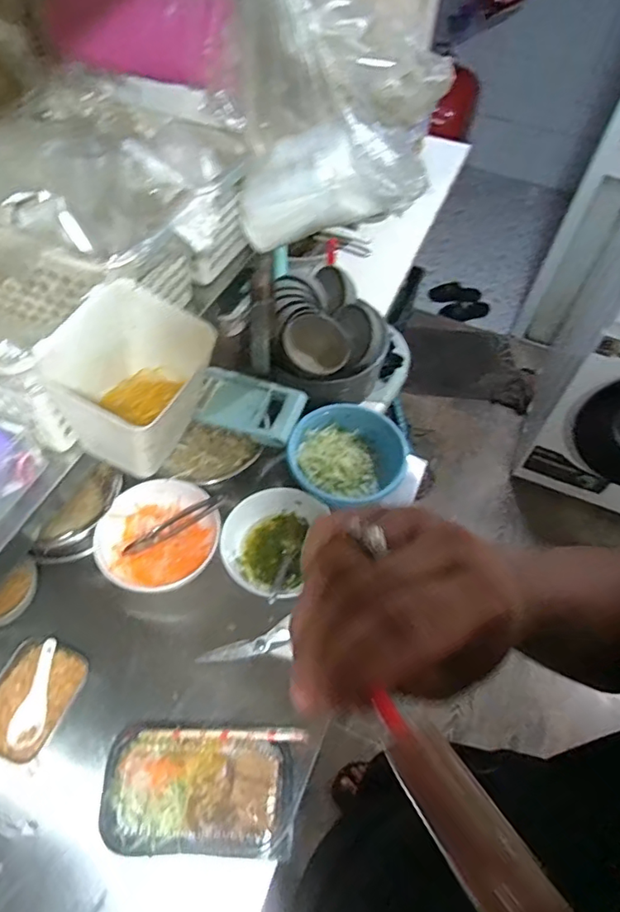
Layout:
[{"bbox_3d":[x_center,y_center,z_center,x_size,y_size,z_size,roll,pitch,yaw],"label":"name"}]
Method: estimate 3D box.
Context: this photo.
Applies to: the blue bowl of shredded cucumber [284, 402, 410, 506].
[{"bbox_3d":[0.063,0.007,0.923,0.201,0.080,0.186,2,56,-2],"label":"blue bowl of shredded cucumber"}]

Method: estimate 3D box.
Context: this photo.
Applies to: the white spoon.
[{"bbox_3d":[-0.354,0.305,0.693,0.037,0.029,0.125,7,56,1],"label":"white spoon"}]

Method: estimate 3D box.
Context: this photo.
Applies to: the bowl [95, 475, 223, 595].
[{"bbox_3d":[-0.230,0.125,0.815,0.179,0.083,0.174,2,56,-2],"label":"bowl"}]

